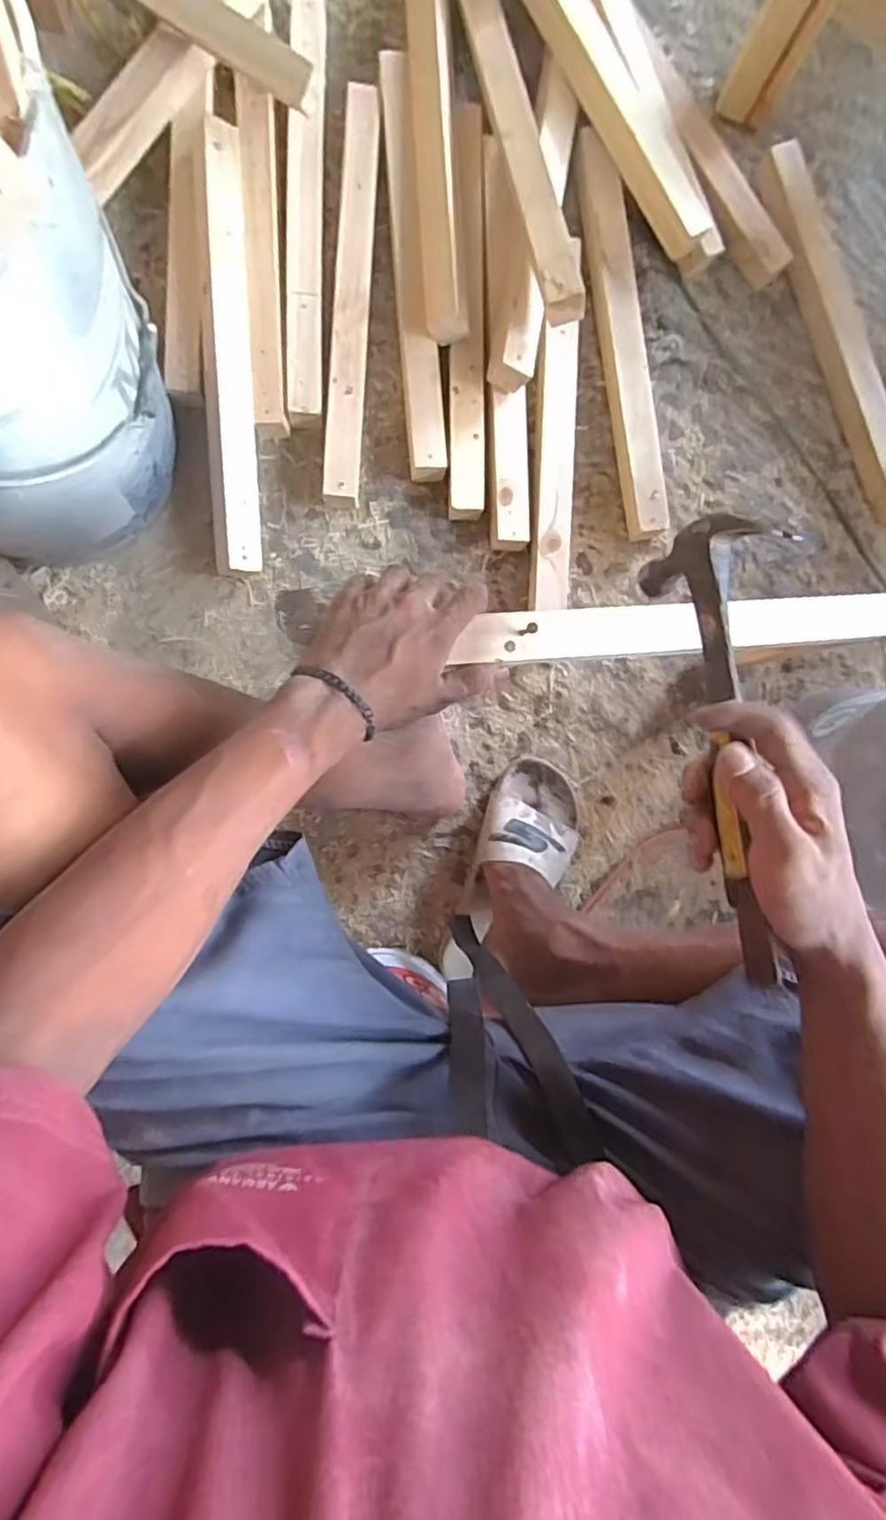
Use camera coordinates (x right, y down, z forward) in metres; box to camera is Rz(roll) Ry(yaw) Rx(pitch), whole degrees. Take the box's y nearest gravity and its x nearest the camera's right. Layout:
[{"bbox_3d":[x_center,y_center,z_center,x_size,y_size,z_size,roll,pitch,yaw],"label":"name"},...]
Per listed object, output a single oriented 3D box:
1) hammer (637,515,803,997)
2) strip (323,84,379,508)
[{"bbox_3d":[0.163,-0.012,0.371,0.036,0.093,0.260,-1,78,-6],"label":"hammer"},{"bbox_3d":[-0.096,-0.491,0.702,0.042,0.039,0.442,3,89,-6],"label":"strip"}]

